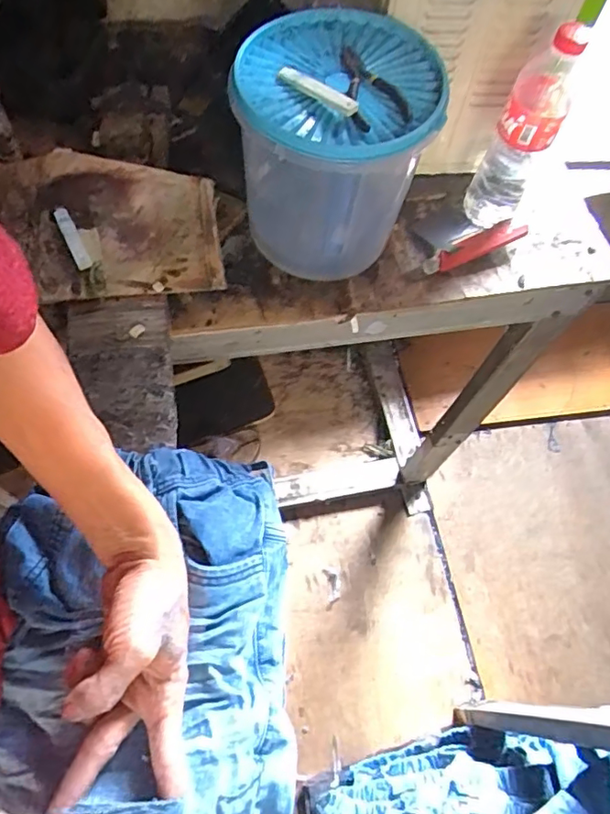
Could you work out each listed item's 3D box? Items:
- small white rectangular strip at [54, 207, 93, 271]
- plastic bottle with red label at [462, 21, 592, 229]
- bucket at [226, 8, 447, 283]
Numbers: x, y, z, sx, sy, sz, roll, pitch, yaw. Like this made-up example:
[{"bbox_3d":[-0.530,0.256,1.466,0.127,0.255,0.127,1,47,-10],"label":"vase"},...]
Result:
[{"bbox_3d":[-0.233,-0.169,0.563,0.014,0.005,0.082,-23,67,-15],"label":"small white rectangular strip"},{"bbox_3d":[0.239,-0.300,0.621,0.061,0.210,0.070,21,64,6],"label":"plastic bottle with red label"},{"bbox_3d":[0.024,-0.249,0.600,0.189,0.217,0.177,-8,64,-8],"label":"bucket"}]

